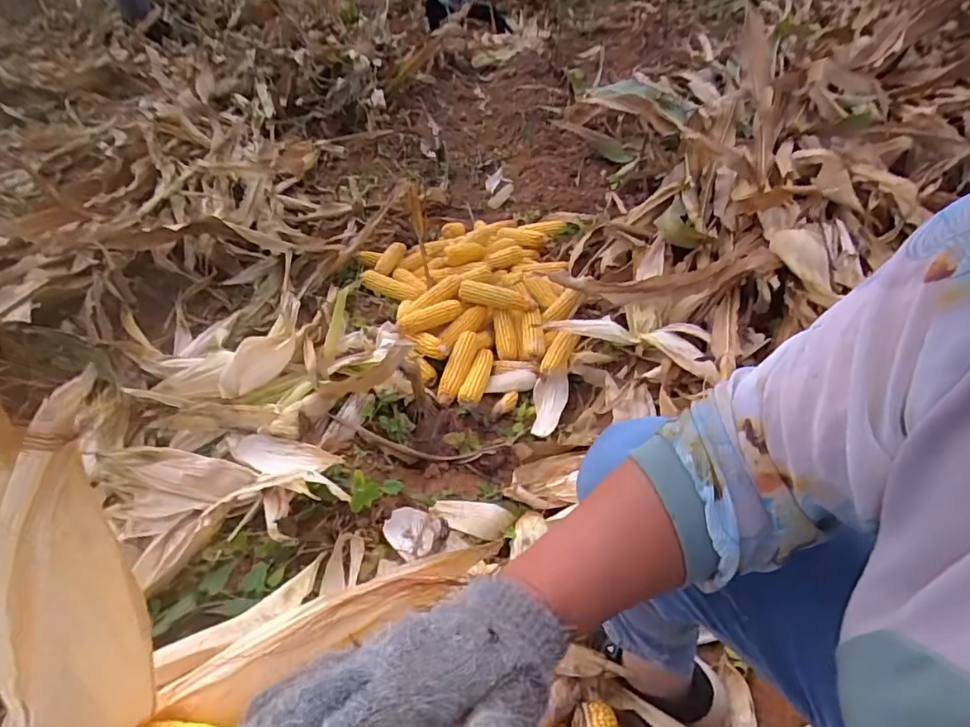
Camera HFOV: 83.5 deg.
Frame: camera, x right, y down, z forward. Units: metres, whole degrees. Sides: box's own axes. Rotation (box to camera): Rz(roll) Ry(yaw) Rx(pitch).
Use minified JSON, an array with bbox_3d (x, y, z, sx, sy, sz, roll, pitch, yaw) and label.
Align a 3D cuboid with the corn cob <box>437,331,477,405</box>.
[{"bbox_3d":[-0.062,0.008,1.261,0.050,0.048,0.215,9,42,15],"label":"corn cob"}]

